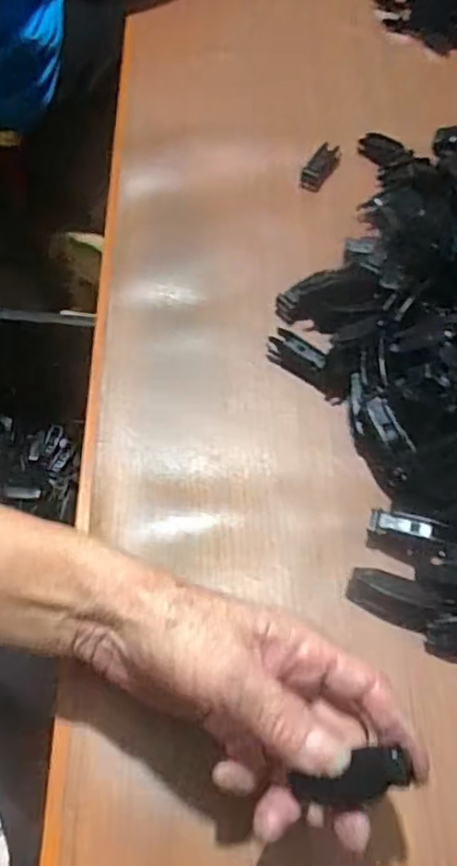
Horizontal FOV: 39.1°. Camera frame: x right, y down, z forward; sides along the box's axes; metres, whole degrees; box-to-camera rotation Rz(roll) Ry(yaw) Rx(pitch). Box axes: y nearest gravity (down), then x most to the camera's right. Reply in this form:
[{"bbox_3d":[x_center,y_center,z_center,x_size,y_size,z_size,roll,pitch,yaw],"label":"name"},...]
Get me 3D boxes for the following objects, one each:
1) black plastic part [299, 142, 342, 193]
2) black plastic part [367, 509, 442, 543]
[{"bbox_3d":[0.078,-0.227,0.544,0.021,0.013,0.051,24,65,13],"label":"black plastic part"},{"bbox_3d":[0.102,0.054,0.373,0.041,0.007,0.014,9,57,27],"label":"black plastic part"}]

